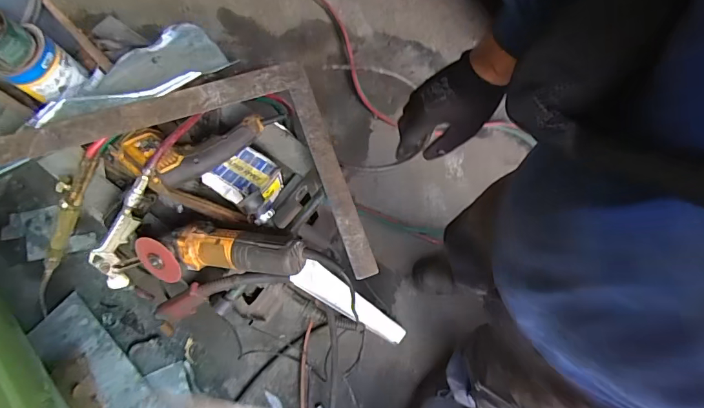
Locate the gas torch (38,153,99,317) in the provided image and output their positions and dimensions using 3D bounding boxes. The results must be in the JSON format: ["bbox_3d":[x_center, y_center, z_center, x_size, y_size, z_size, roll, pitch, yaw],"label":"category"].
[{"bbox_3d":[-0.568,0.074,0.803,0.050,0.039,0.454,45,120,12],"label":"gas torch"}]

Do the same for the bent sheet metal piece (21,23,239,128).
[{"bbox_3d":[-0.384,-0.228,0.750,0.316,0.075,0.142,-17,75,-5],"label":"bent sheet metal piece"}]

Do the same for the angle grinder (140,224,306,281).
[{"bbox_3d":[-0.201,0.074,0.645,0.274,0.067,0.085,-2,73,19],"label":"angle grinder"}]

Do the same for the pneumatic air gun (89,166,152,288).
[{"bbox_3d":[-0.370,0.045,0.690,0.039,0.070,0.225,29,104,8],"label":"pneumatic air gun"}]

